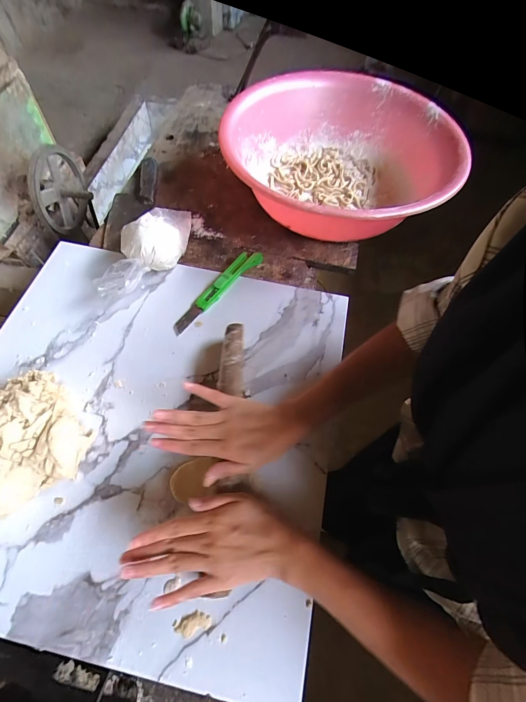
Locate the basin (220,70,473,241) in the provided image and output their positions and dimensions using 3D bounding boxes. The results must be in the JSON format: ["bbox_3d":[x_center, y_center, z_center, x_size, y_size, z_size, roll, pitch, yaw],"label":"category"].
[{"bbox_3d":[0.133,-0.354,0.608,0.414,0.129,0.418,0,63,-1],"label":"basin"}]

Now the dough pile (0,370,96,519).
[{"bbox_3d":[-0.290,0.098,0.382,0.134,0.060,0.155,-27,67,-15],"label":"dough pile"}]

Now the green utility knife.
[{"bbox_3d":[-0.073,-0.099,0.516,0.031,0.016,0.188,37,68,17],"label":"green utility knife"}]

